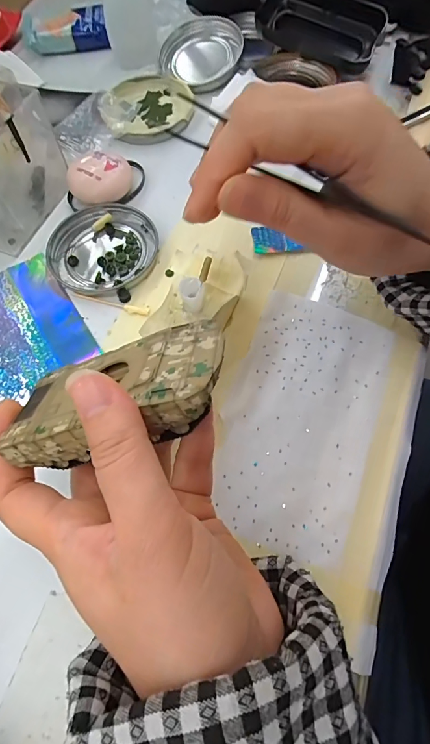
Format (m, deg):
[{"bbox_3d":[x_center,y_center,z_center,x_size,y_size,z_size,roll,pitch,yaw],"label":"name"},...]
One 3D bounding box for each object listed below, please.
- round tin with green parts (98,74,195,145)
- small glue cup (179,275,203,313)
[{"bbox_3d":[-0.060,-0.237,0.348,0.078,0.012,0.082,-7,67,-1],"label":"round tin with green parts"},{"bbox_3d":[-0.013,-0.044,0.221,0.012,0.019,0.012,-1,66,3],"label":"small glue cup"}]

